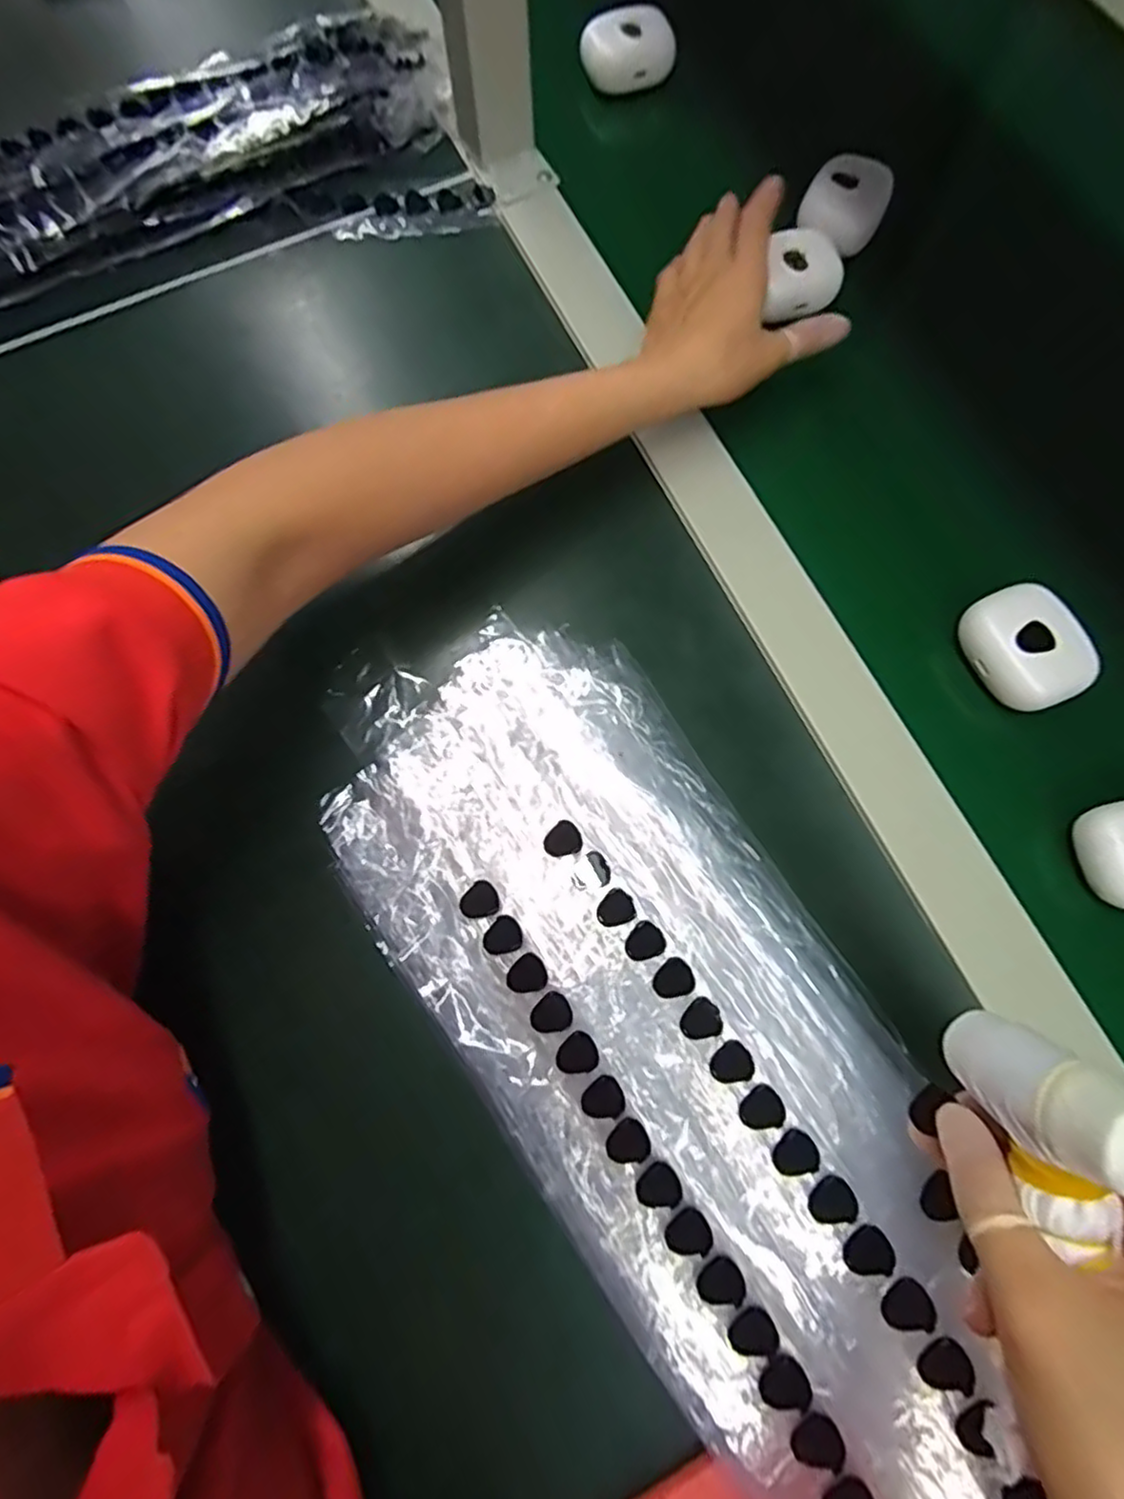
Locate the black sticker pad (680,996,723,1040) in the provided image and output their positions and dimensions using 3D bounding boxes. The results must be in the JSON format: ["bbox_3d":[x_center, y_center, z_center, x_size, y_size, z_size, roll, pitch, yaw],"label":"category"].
[{"bbox_3d":[0.058,0.114,0.282,0.016,0.004,0.016,-34,75,-9],"label":"black sticker pad"}]

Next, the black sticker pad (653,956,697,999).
[{"bbox_3d":[0.048,0.098,0.288,0.017,0.004,0.015,-34,75,-8],"label":"black sticker pad"}]

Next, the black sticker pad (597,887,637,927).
[{"bbox_3d":[0.024,0.070,0.298,0.017,0.004,0.015,-35,75,-9],"label":"black sticker pad"}]

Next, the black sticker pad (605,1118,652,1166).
[{"bbox_3d":[0.027,0.159,0.271,0.017,0.004,0.016,-39,75,-10],"label":"black sticker pad"}]

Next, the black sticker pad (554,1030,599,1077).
[{"bbox_3d":[0.006,0.128,0.281,0.018,0.004,0.016,-36,75,-9],"label":"black sticker pad"}]

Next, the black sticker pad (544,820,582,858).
[{"bbox_3d":[0.000,0.041,0.307,0.017,0.004,0.015,-21,73,-5],"label":"black sticker pad"}]

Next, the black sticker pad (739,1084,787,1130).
[{"bbox_3d":[0.080,0.144,0.270,0.017,0.004,0.016,-32,74,-8],"label":"black sticker pad"}]

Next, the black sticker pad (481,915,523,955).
[{"bbox_3d":[-0.026,0.082,0.297,0.017,0.004,0.015,-36,75,-9],"label":"black sticker pad"}]

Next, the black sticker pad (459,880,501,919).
[{"bbox_3d":[-0.037,0.068,0.303,0.017,0.004,0.015,-39,76,-6],"label":"black sticker pad"}]

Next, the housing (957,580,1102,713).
[{"bbox_3d":[0.220,-0.049,0.321,0.040,0.021,0.058,-22,73,-5],"label":"housing"}]

